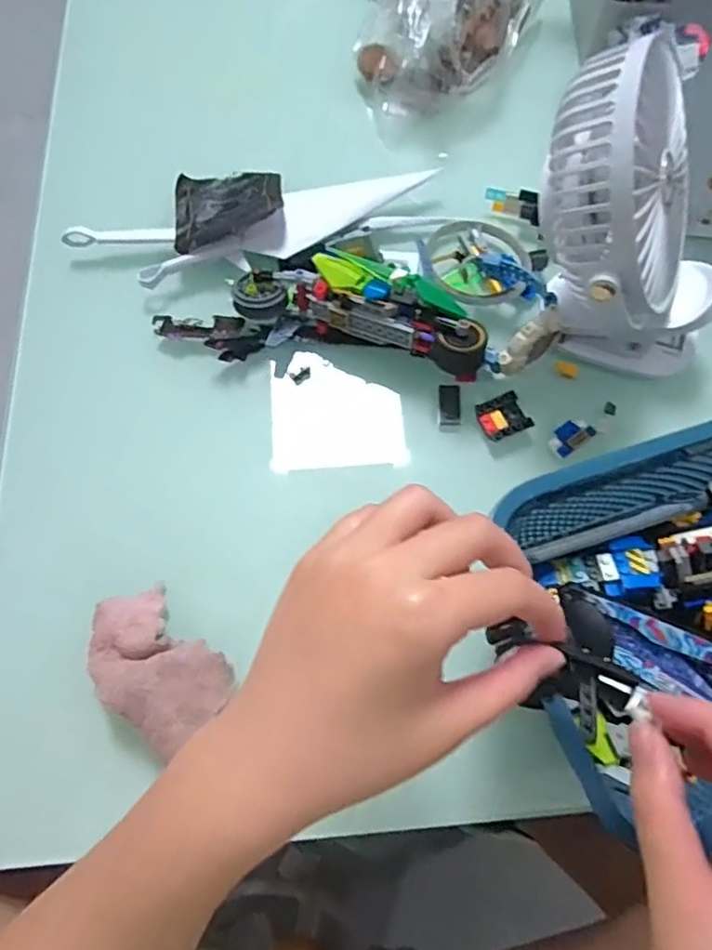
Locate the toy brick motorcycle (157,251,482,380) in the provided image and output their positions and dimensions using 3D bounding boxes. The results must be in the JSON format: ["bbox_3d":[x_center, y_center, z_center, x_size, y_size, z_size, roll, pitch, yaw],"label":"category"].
[{"bbox_3d":[-0.029,-0.118,0.441,0.241,0.059,0.068,7,68,3],"label":"toy brick motorcycle"}]

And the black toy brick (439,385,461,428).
[{"bbox_3d":[0.068,-0.051,0.448,0.016,0.005,0.031,-1,78,7],"label":"black toy brick"}]

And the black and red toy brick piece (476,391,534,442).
[{"bbox_3d":[0.105,-0.042,0.437,0.032,0.008,0.032,-20,69,-8],"label":"black and red toy brick piece"}]

